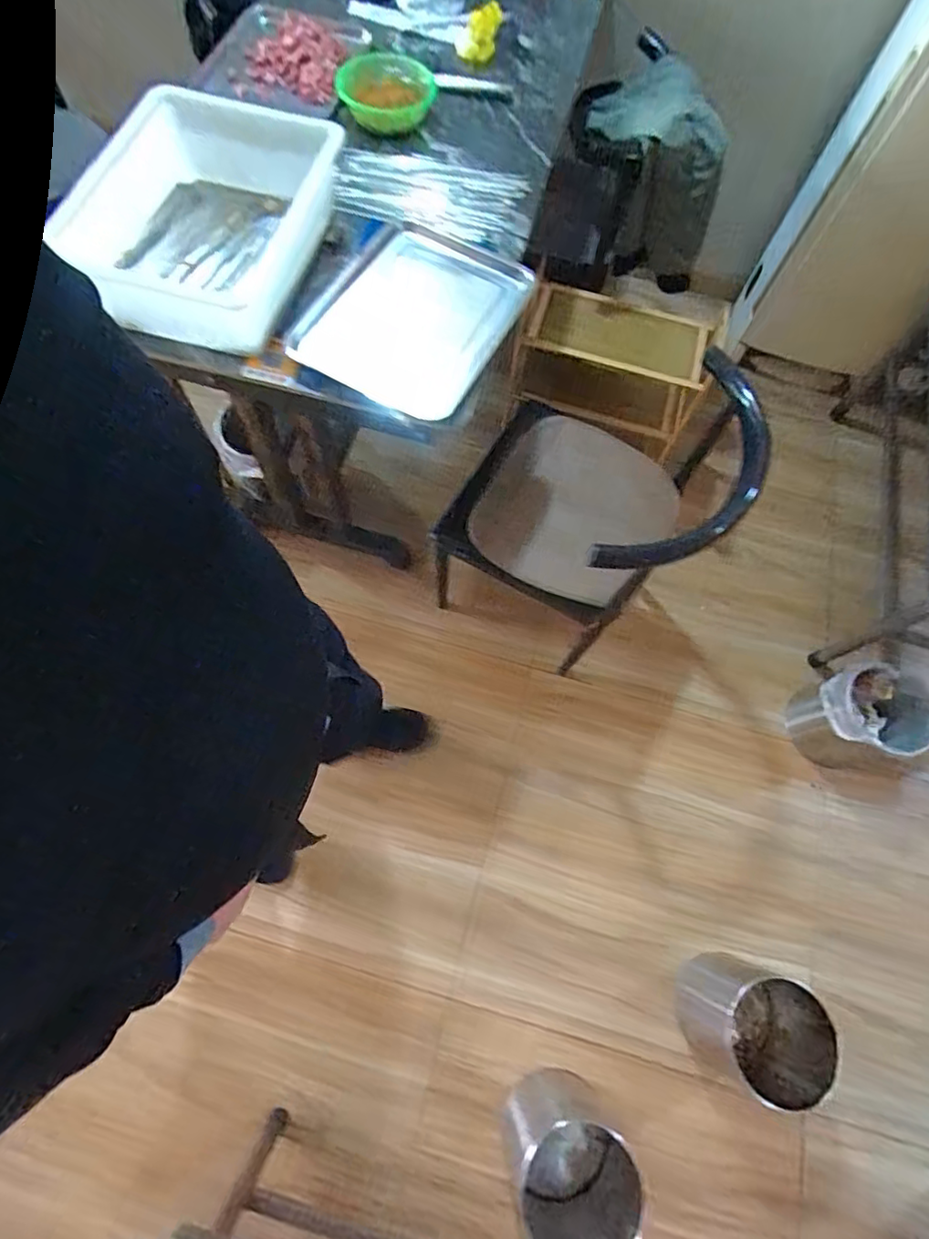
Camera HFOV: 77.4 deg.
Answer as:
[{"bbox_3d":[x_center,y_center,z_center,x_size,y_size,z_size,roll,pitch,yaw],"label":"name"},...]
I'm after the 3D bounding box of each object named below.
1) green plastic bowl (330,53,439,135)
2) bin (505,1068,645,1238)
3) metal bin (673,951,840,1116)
[{"bbox_3d":[-0.163,-1.014,1.110,0.174,0.055,0.200,-32,74,-15],"label":"green plastic bowl"},{"bbox_3d":[0.194,1.012,1.088,0.207,0.251,0.217,1,69,-3],"label":"bin"},{"bbox_3d":[0.574,0.818,1.173,0.224,0.224,0.213,24,69,6],"label":"metal bin"}]

